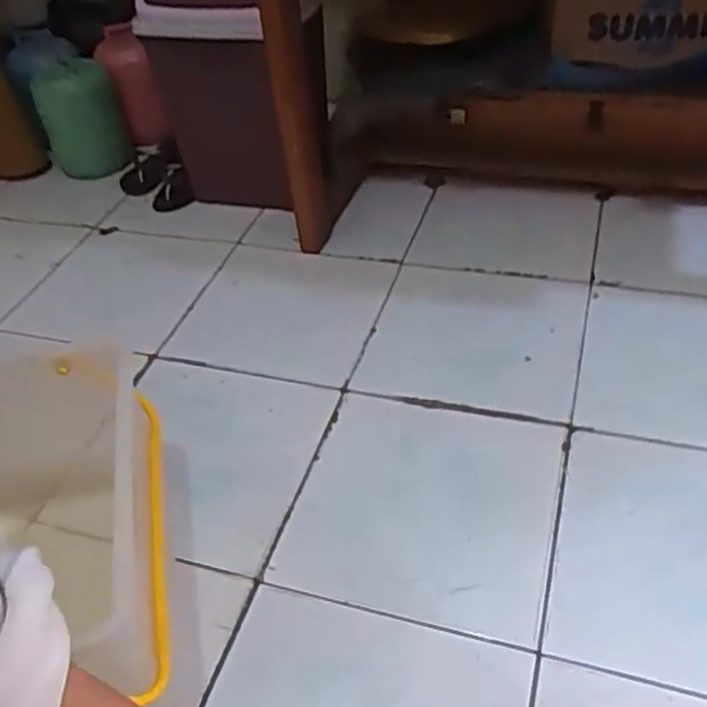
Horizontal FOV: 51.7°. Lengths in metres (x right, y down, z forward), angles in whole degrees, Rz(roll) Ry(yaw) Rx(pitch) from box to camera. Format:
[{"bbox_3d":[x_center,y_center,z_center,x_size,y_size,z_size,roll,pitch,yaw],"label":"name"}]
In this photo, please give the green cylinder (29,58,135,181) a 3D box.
[{"bbox_3d":[-0.508,-0.430,1.378,0.148,0.218,0.137,-22,45,-15],"label":"green cylinder"}]

